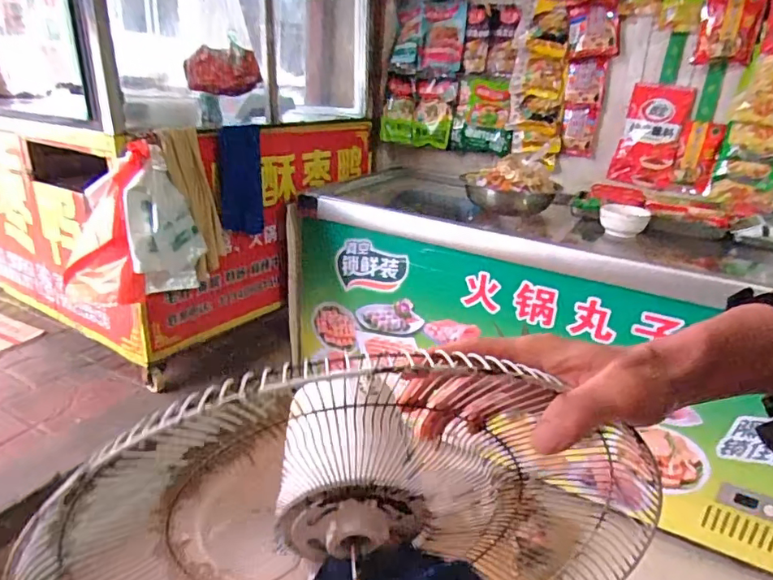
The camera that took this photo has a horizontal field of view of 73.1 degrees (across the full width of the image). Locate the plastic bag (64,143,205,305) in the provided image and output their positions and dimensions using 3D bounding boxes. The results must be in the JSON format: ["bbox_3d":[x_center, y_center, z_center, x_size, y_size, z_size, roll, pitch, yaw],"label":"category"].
[{"bbox_3d":[-0.676,-0.168,1.399,0.163,0.369,0.318,15,25,24],"label":"plastic bag"}]

